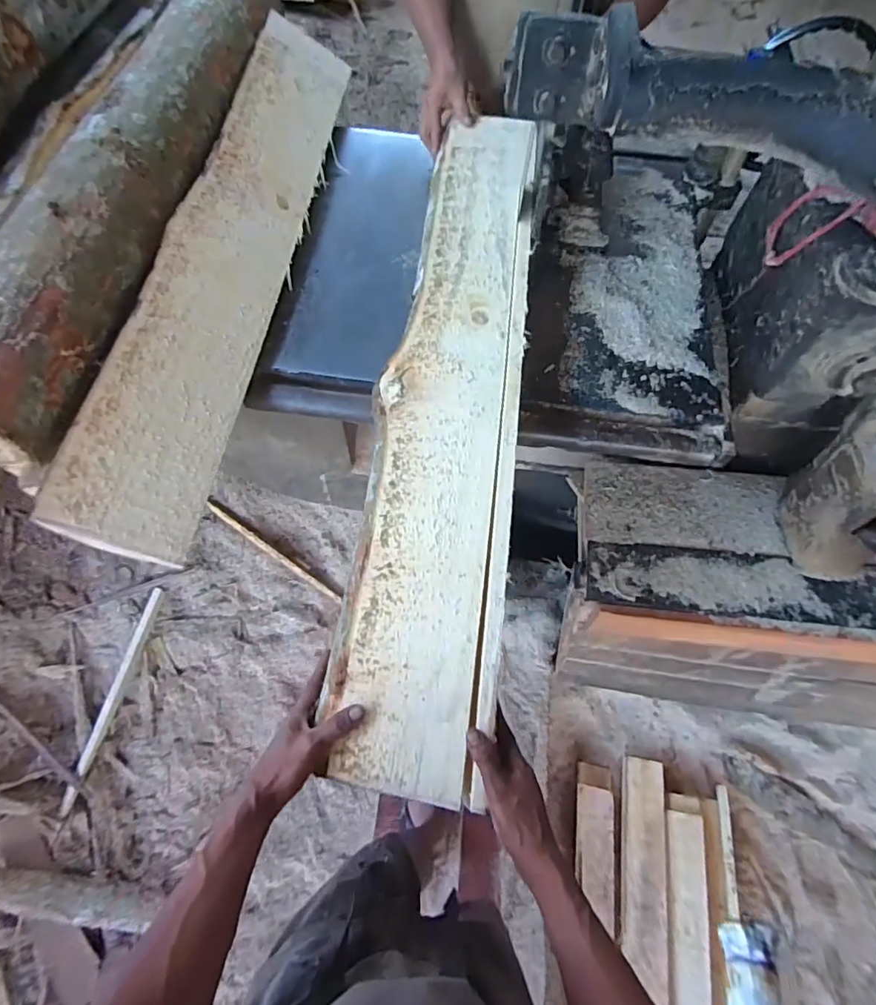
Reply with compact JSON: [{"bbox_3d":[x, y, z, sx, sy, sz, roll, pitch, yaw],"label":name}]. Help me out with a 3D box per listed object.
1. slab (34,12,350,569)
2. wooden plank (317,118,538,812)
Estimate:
[{"bbox_3d":[-0.331,-0.438,0.877,0.176,0.026,1.093,20,63,-27],"label":"slab"},{"bbox_3d":[0.024,-0.191,0.754,0.185,0.017,1.061,7,65,1],"label":"wooden plank"}]

